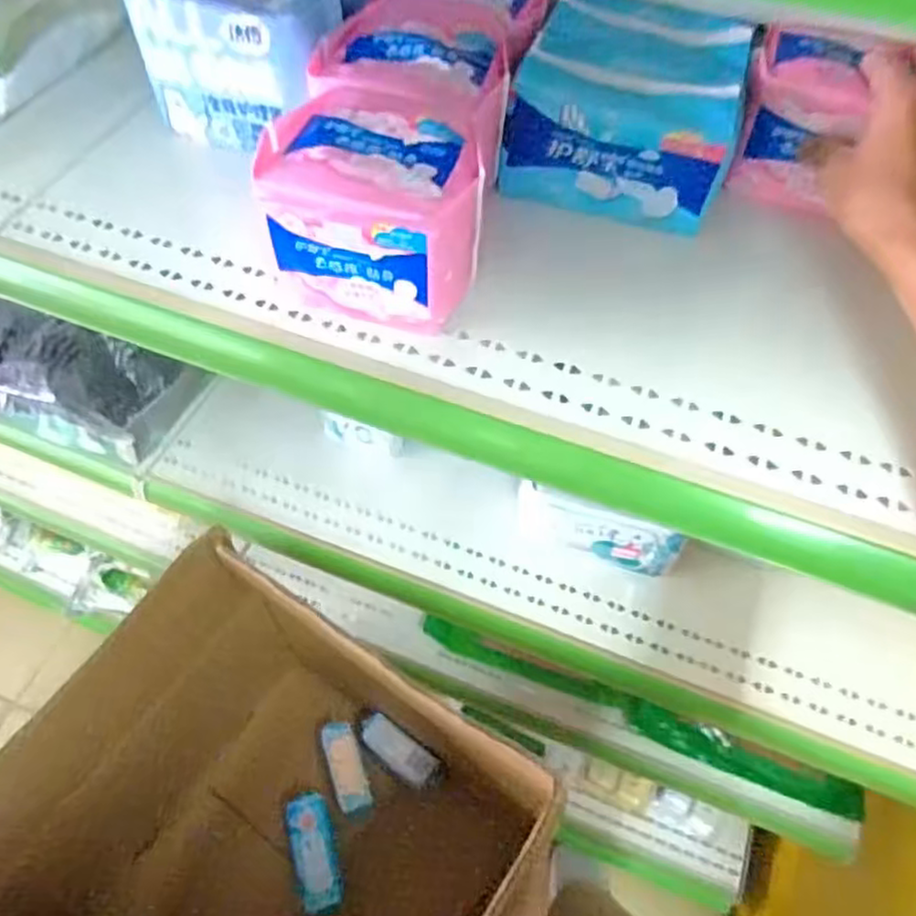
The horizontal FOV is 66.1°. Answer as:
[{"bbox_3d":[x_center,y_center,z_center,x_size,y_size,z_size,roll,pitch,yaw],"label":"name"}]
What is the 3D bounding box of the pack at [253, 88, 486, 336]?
[{"bbox_3d":[-0.050,-0.153,0.443,0.130,0.095,0.101,15,60,9],"label":"pack"}]

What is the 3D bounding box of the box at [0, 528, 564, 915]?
[{"bbox_3d":[-0.182,0.402,0.736,0.403,0.473,0.381,31,63,17],"label":"box"}]

